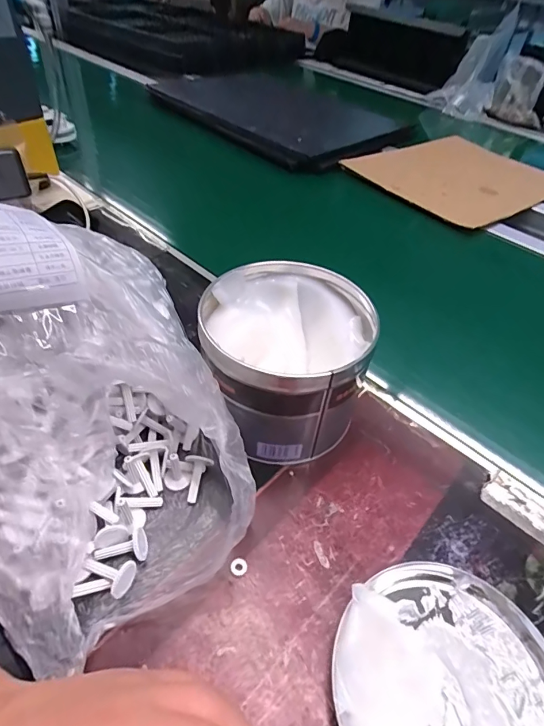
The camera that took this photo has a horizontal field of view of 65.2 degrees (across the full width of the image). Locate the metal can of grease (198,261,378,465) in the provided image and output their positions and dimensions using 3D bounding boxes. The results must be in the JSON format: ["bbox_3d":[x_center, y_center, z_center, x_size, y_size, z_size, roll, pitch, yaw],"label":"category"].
[{"bbox_3d":[0.010,-0.001,0.338,0.125,0.099,0.132,-23,53,-26],"label":"metal can of grease"}]

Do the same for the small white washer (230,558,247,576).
[{"bbox_3d":[-0.021,0.131,0.274,0.011,0.004,0.010,-1,46,-8],"label":"small white washer"}]

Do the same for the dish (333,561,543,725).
[{"bbox_3d":[0.098,0.176,0.232,0.125,0.022,0.125,4,46,-4],"label":"dish"}]

